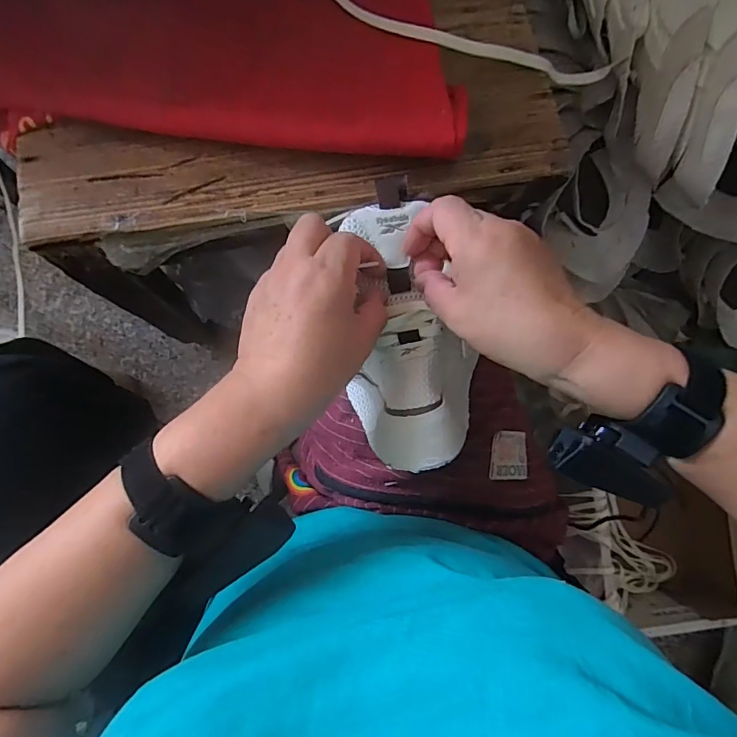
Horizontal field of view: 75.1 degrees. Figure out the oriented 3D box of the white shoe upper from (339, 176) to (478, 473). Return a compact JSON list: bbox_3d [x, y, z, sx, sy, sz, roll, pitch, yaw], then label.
[{"bbox_3d":[0.030,-0.032,0.354,0.082,0.063,0.202,-5,83,-7],"label":"white shoe upper"}]

